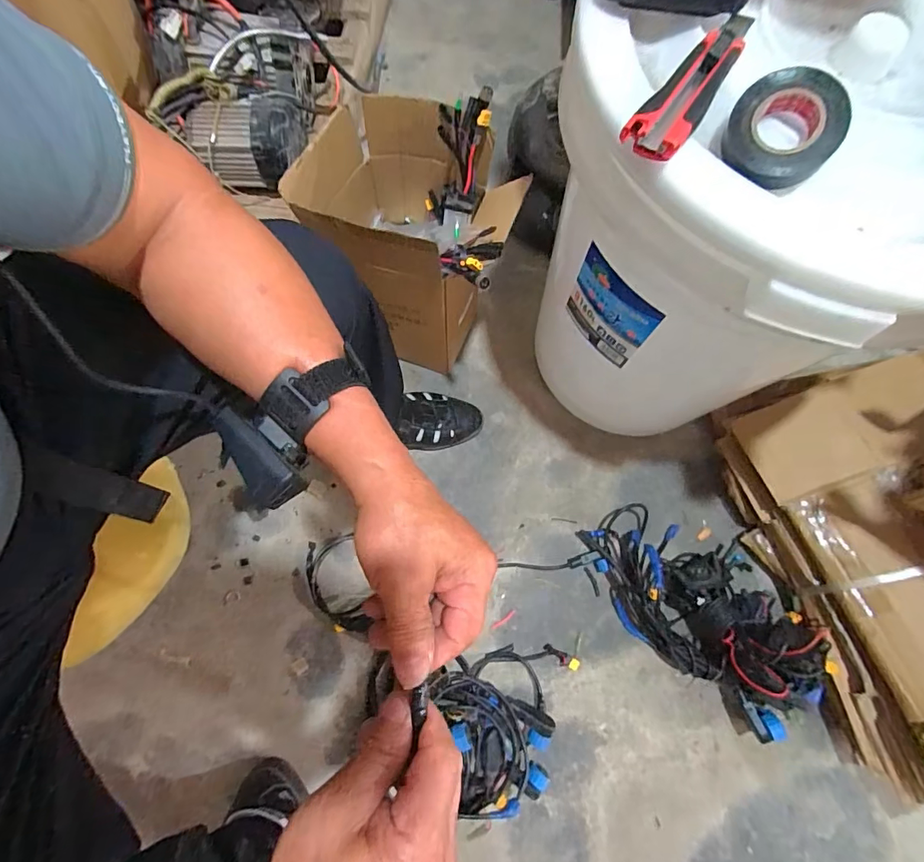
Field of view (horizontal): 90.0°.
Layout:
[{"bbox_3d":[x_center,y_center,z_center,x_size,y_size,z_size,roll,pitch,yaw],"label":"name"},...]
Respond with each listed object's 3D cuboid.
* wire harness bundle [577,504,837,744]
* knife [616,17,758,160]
[{"bbox_3d":[0.358,0.244,0.662,0.364,0.178,0.216,33,74,8],"label":"wire harness bundle"},{"bbox_3d":[0.172,-0.250,0.333,0.038,0.021,0.147,38,75,10],"label":"knife"}]

